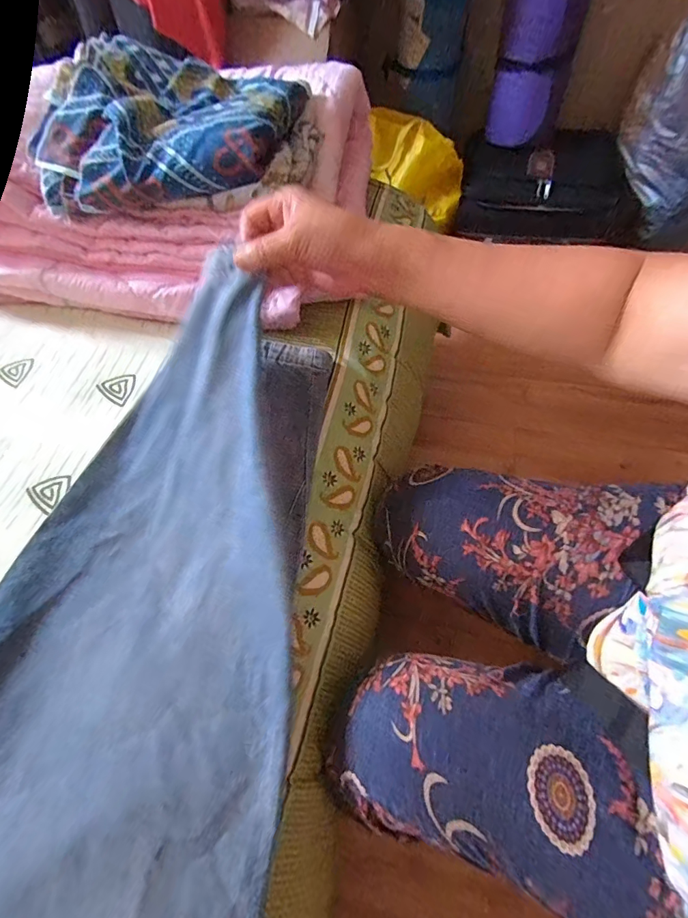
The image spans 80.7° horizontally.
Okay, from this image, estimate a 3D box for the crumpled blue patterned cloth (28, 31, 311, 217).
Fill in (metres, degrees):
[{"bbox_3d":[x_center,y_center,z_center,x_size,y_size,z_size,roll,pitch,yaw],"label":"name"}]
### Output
[{"bbox_3d":[-0.197,-0.393,0.474,0.284,0.080,0.221,2,63,5],"label":"crumpled blue patterned cloth"}]

